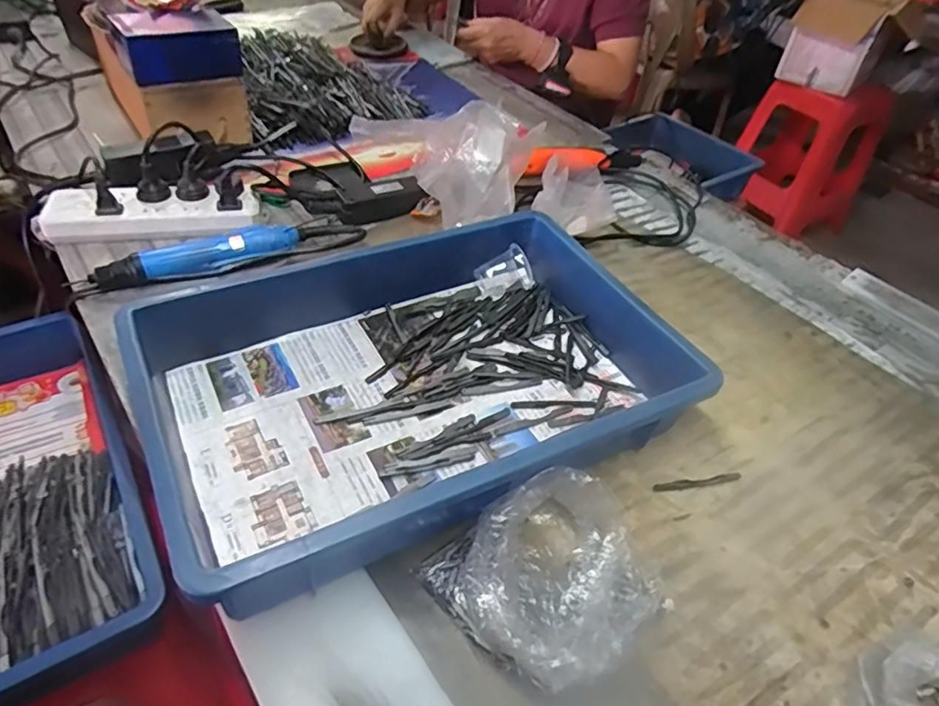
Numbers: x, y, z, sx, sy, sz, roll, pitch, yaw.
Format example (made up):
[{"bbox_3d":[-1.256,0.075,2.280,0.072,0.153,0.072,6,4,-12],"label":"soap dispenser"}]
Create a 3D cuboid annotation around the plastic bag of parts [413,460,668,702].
[{"bbox_3d":[0.059,0.154,0.415,0.142,0.047,0.129,-27,55,-30],"label":"plastic bag of parts"}]

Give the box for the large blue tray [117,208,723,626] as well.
[{"bbox_3d":[-0.036,0.013,0.515,0.425,0.089,0.281,-19,51,-24],"label":"large blue tray"}]

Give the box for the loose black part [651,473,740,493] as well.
[{"bbox_3d":[0.199,0.112,0.511,0.083,0.004,0.009,-4,47,-12],"label":"loose black part"}]

